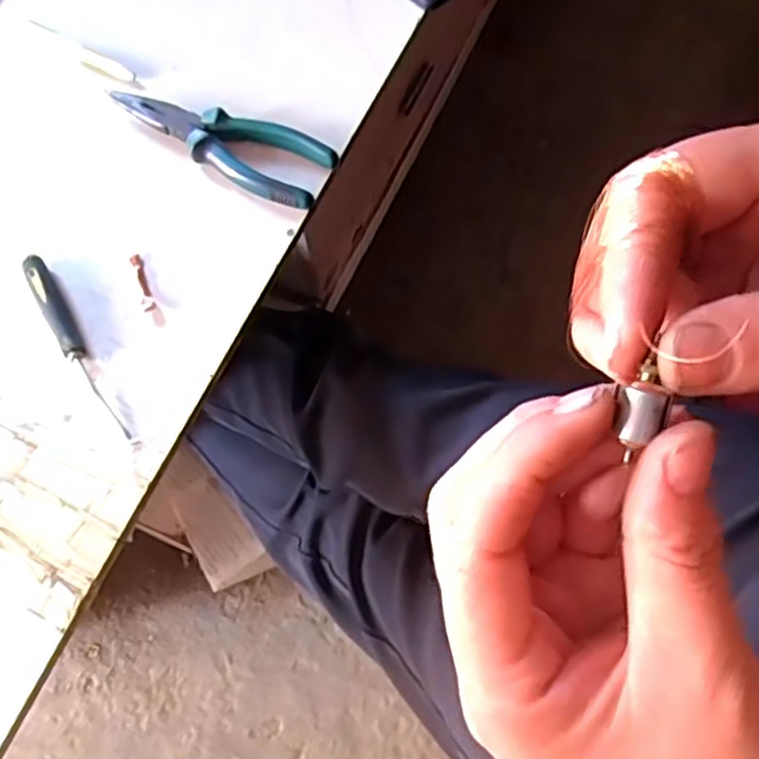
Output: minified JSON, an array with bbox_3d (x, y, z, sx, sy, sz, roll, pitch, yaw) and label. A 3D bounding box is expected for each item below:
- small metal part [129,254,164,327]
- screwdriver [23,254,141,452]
[{"bbox_3d":[-0.161,-0.062,0.512,0.011,0.010,0.057,-23,69,-7],"label":"small metal part"},{"bbox_3d":[-0.200,-0.021,0.487,0.017,0.020,0.158,-31,70,-10],"label":"screwdriver"}]

